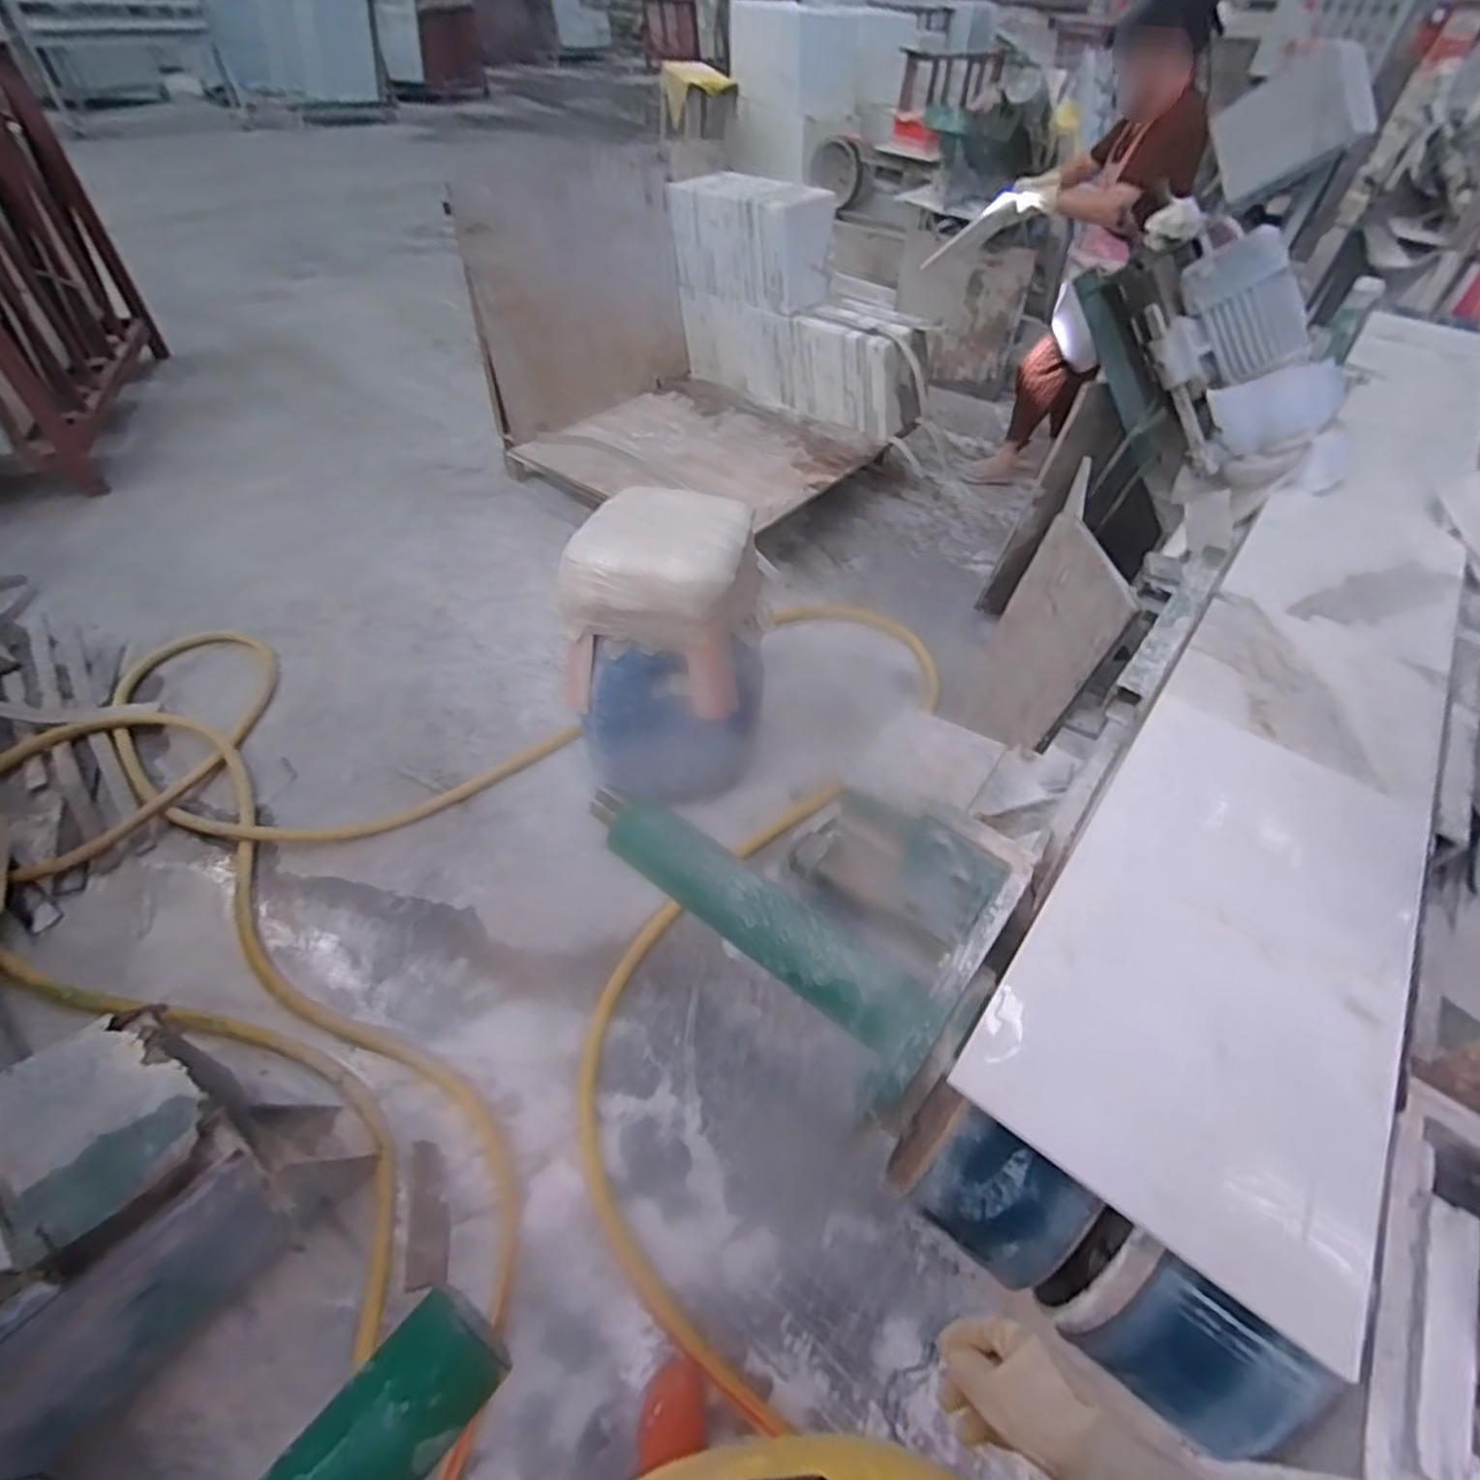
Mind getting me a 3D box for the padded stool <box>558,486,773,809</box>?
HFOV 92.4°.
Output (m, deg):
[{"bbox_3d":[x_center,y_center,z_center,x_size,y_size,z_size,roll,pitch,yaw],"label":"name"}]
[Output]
[{"bbox_3d":[-0.141,-0.173,1.531,0.348,0.598,0.363,2,48,-2],"label":"padded stool"}]

